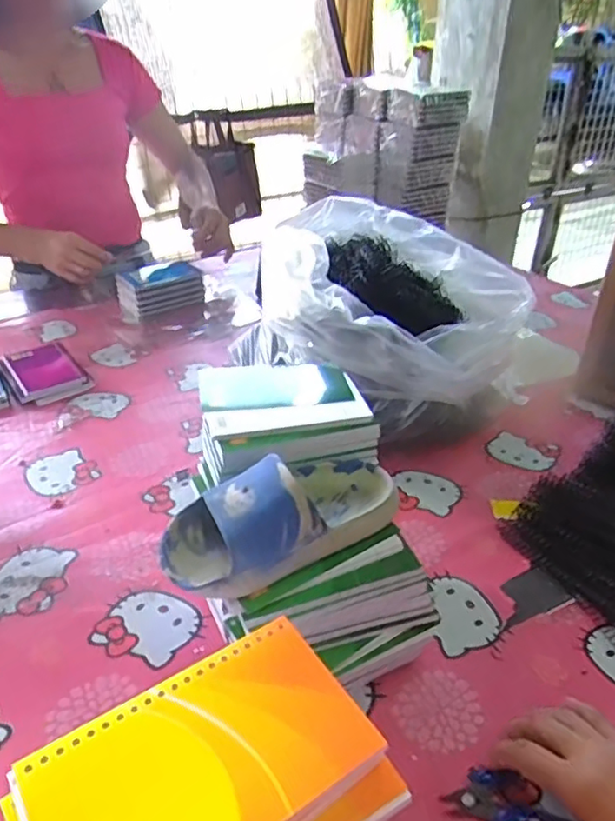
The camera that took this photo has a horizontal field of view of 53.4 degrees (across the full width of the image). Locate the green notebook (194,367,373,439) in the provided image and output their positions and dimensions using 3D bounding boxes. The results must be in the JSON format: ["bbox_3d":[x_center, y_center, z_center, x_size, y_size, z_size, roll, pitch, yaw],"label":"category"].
[{"bbox_3d":[-0.024,-0.015,0.531,0.131,0.008,0.105,-6,34,-12],"label":"green notebook"}]

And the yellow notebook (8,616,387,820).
[{"bbox_3d":[-0.044,0.143,0.251,0.131,0.007,0.080,-19,37,-29],"label":"yellow notebook"}]

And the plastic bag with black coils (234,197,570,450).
[{"bbox_3d":[0.101,-0.109,0.757,0.336,0.184,0.291,10,34,13],"label":"plastic bag with black coils"}]

